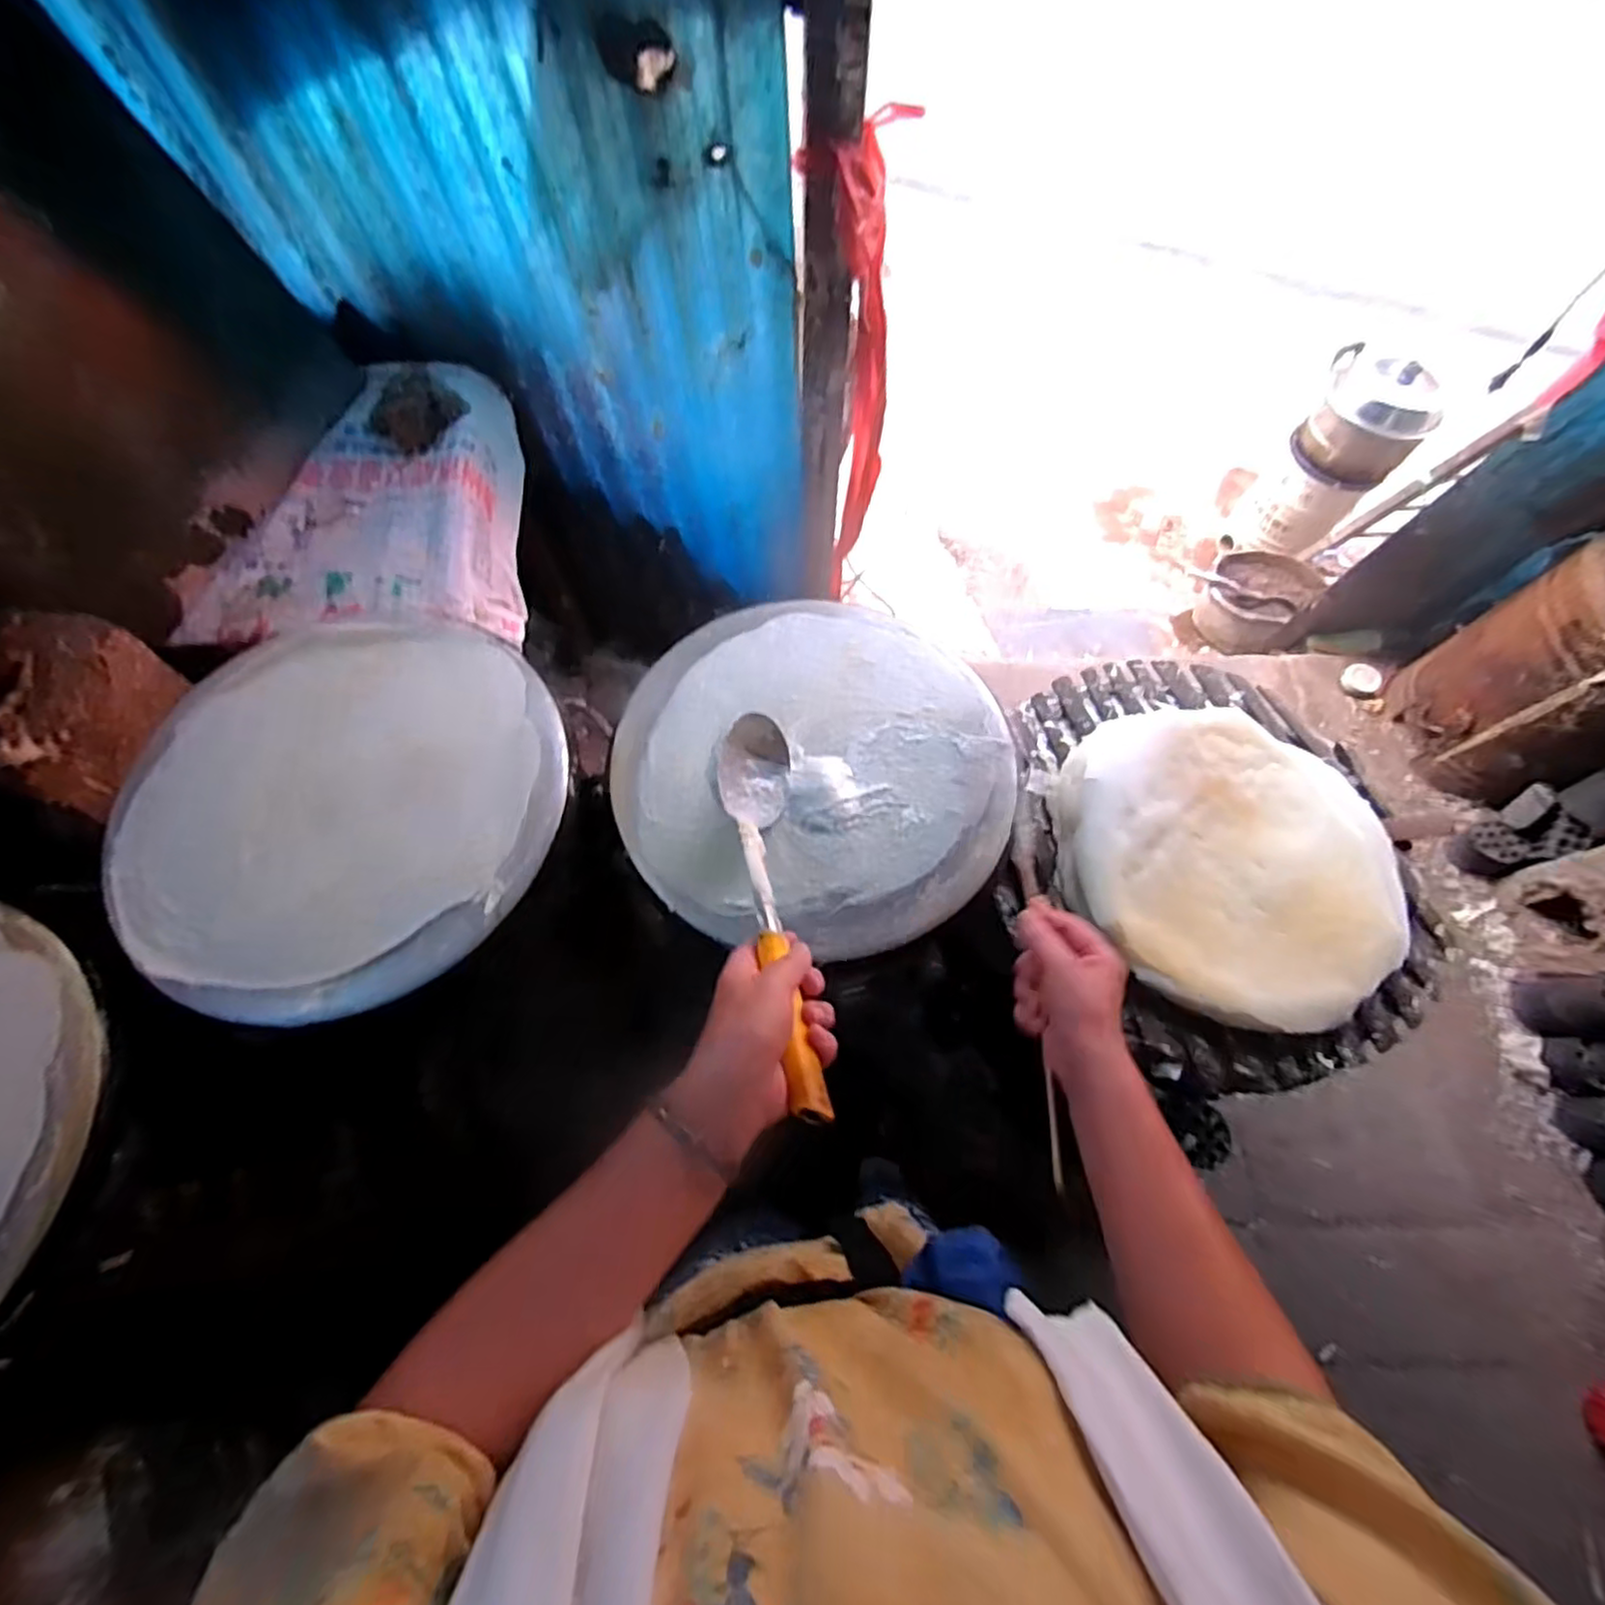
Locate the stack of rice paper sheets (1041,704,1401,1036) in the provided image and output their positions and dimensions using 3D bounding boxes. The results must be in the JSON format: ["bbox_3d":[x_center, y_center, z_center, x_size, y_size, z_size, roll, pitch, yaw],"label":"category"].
[{"bbox_3d":[0.449,0.052,0.725,0.365,0.058,0.333,23,69,8],"label":"stack of rice paper sheets"}]

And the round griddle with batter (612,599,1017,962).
[{"bbox_3d":[0.011,-0.043,0.654,0.358,0.036,0.365,0,67,-1],"label":"round griddle with batter"}]

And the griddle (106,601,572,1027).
[{"bbox_3d":[-0.394,-0.008,0.596,0.349,0.025,0.353,0,67,-1],"label":"griddle"}]

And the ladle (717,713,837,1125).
[{"bbox_3d":[-0.026,0.047,0.500,0.062,0.086,0.337,-6,36,-4],"label":"ladle"}]

